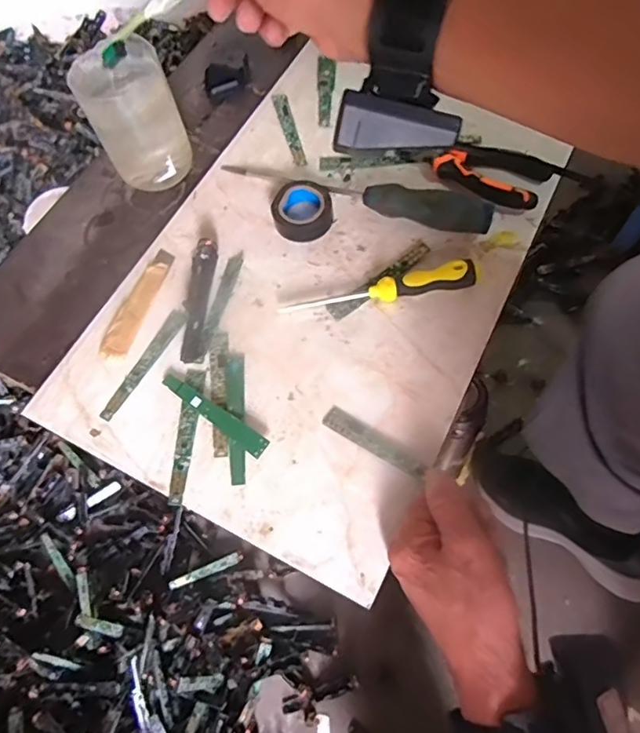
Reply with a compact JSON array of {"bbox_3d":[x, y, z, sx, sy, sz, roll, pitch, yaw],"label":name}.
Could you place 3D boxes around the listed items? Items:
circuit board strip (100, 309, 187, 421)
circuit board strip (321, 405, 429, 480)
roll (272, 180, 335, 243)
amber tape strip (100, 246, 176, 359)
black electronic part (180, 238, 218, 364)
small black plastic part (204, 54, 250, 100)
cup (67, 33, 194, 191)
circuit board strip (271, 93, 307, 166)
[{"bbox_3d":[-0.138,-0.003,0.418,0.013,0.007,0.100,26,69,17],"label":"circuit board strip"},{"bbox_3d":[0.037,0.052,0.372,0.078,0.004,0.016,31,68,22],"label":"circuit board strip"},{"bbox_3d":[-0.016,-0.134,0.461,0.048,0.024,0.043,-28,65,-9],"label":"roll"},{"bbox_3d":[-0.149,-0.054,0.439,0.023,0.005,0.104,15,66,12],"label":"amber tape strip"},{"bbox_3d":[-0.099,-0.054,0.432,0.020,0.007,0.107,1,71,6],"label":"black electronic part"},{"bbox_3d":[-0.096,-0.296,0.548,0.049,0.023,0.028,-15,63,-2],"label":"small black plastic part"},{"bbox_3d":[-0.162,-0.219,0.476,0.076,0.105,0.068,-23,65,-7],"label":"cup"},{"bbox_3d":[-0.029,-0.231,0.516,0.013,0.004,0.104,-16,63,-3],"label":"circuit board strip"}]

